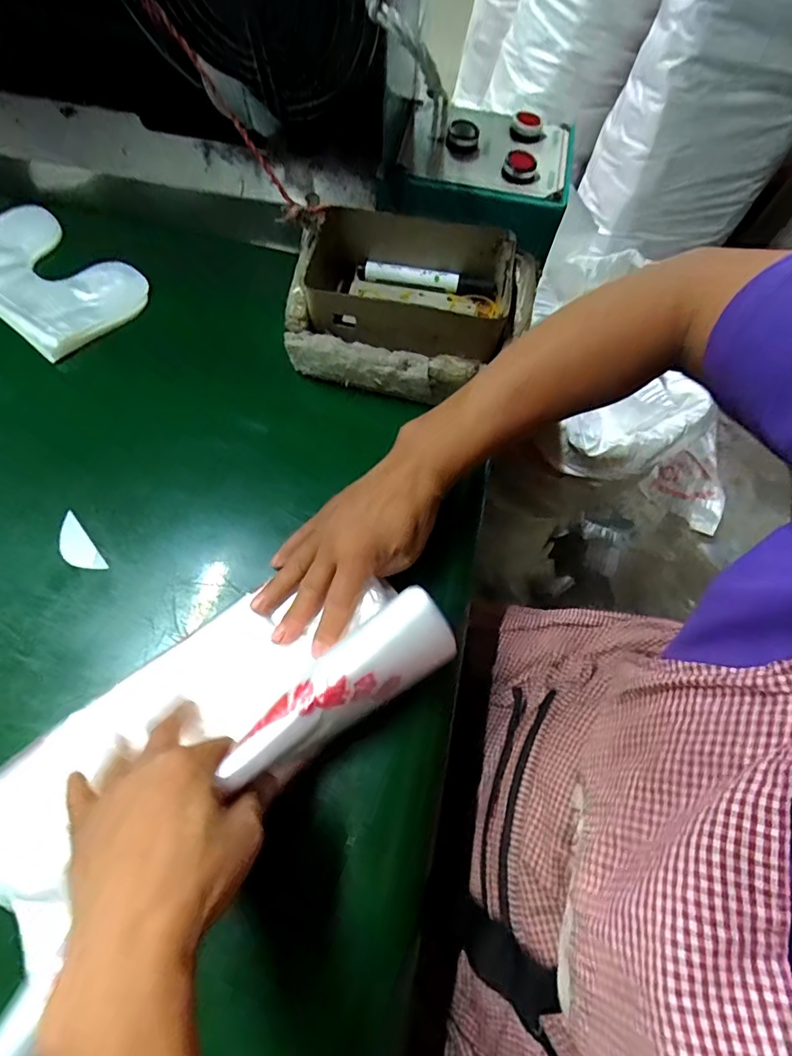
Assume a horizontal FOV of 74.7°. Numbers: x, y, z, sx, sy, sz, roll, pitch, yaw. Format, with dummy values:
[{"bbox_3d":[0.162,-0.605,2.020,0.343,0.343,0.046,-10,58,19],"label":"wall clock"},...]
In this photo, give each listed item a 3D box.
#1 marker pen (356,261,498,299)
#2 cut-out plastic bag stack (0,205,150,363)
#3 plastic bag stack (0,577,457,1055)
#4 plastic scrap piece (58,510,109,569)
[{"bbox_3d":[0.029,-0.234,0.488,0.129,0.016,0.013,11,65,2],"label":"marker pen"},{"bbox_3d":[-0.333,-0.240,0.494,0.171,0.024,0.116,36,69,13],"label":"cut-out plastic bag stack"},{"bbox_3d":[-0.119,0.122,0.314,0.299,0.074,0.131,-37,72,-18],"label":"plastic bag stack"},{"bbox_3d":[-0.247,0.014,0.401,0.022,0.004,0.055,-36,72,-17],"label":"plastic scrap piece"}]

